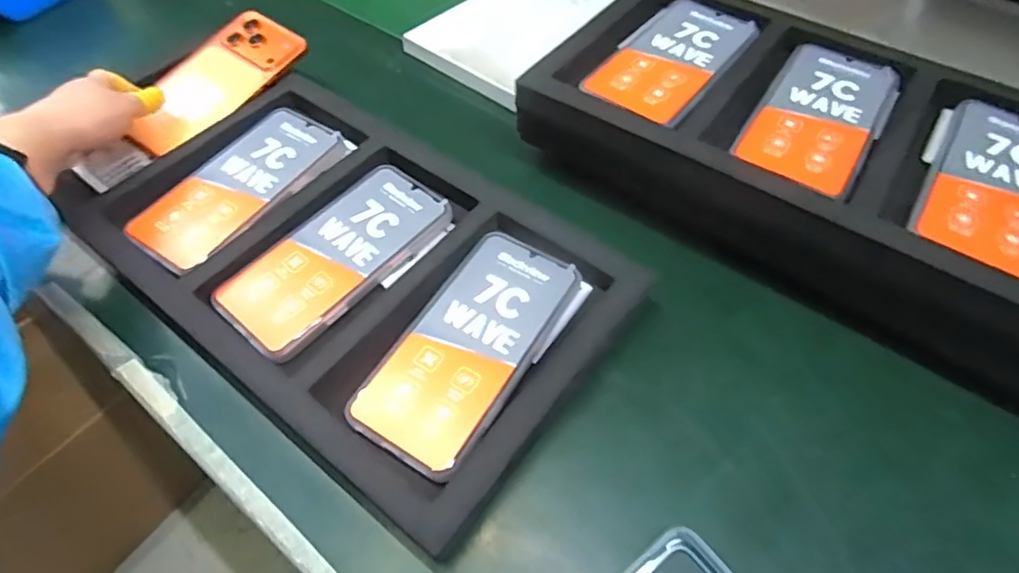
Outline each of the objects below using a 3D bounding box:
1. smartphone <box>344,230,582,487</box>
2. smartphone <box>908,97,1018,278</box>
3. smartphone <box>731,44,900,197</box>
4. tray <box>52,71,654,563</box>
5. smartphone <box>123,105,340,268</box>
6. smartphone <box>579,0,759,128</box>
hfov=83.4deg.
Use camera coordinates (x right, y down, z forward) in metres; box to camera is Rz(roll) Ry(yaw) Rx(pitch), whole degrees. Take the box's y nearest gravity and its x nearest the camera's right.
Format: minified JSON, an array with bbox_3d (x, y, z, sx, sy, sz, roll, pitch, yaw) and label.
[{"bbox_3d":[-0.024,0.034,0.363,0.078,0.011,0.164,28,57,17],"label":"smartphone"},{"bbox_3d":[0.324,-0.070,0.376,0.074,0.009,0.165,32,58,19],"label":"smartphone"},{"bbox_3d":[0.228,-0.126,0.415,0.079,0.006,0.168,29,58,18],"label":"smartphone"},{"bbox_3d":[-0.112,-0.023,0.405,0.366,0.030,0.221,34,59,20],"label":"tray"},{"bbox_3d":[-0.211,-0.080,0.450,0.079,0.007,0.162,31,64,18],"label":"smartphone"},{"bbox_3d":[0.129,-0.183,0.454,0.081,0.009,0.166,33,59,20],"label":"smartphone"}]

